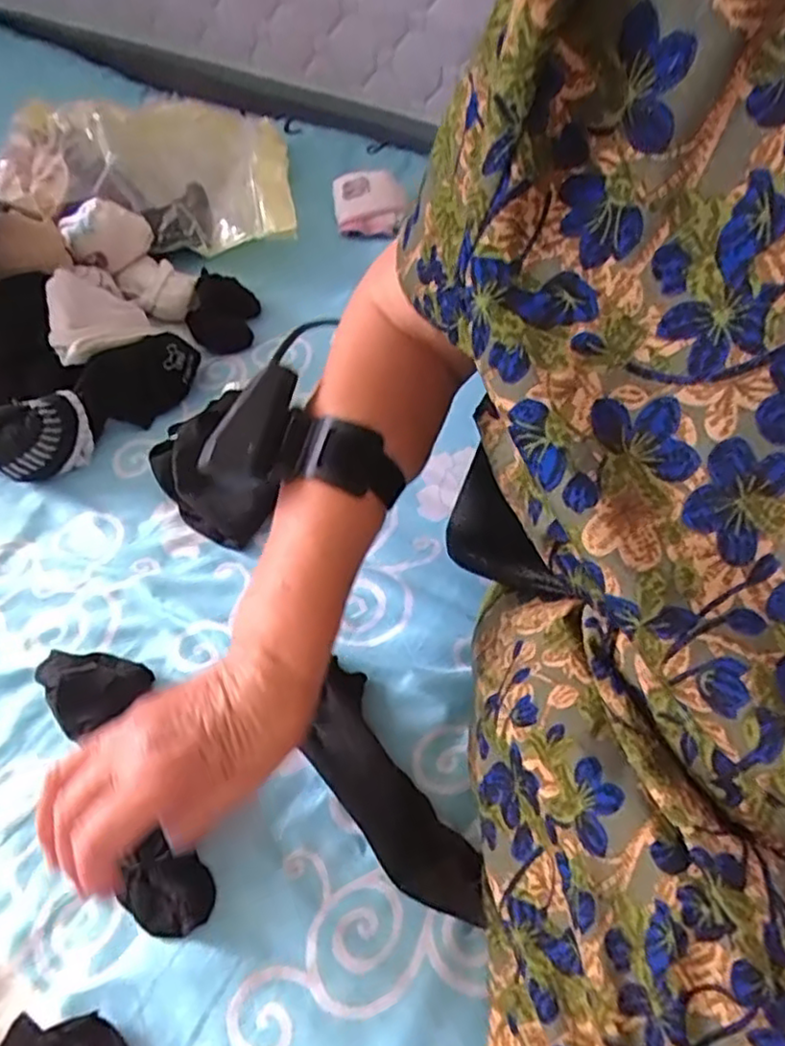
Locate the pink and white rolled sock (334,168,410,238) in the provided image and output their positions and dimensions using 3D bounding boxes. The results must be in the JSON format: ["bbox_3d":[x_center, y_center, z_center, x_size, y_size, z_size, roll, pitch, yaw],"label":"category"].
[{"bbox_3d":[-0.024,-0.322,0.686,0.070,0.052,0.046,-12,55,-8],"label":"pink and white rolled sock"}]

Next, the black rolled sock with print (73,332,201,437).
[{"bbox_3d":[-0.204,-0.116,0.542,0.040,0.051,0.099,34,61,23],"label":"black rolled sock with print"}]

